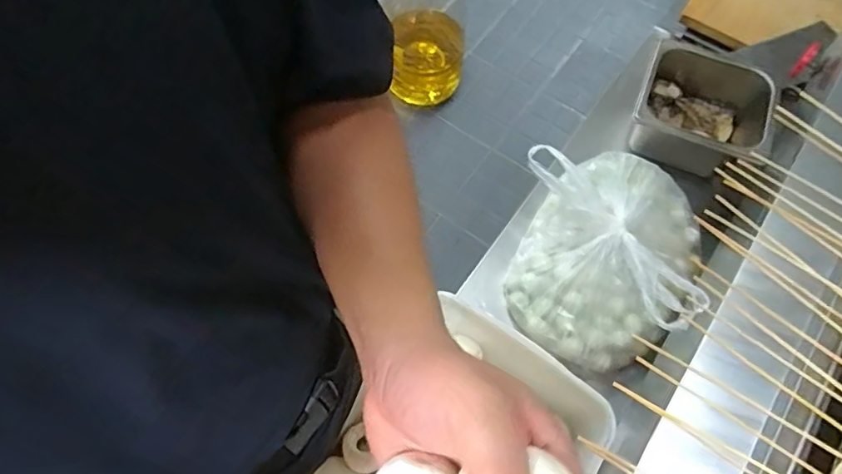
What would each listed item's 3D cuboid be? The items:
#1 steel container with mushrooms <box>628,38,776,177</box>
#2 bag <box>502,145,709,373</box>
[{"bbox_3d":[0.385,-0.172,0.728,0.172,0.090,0.166,30,69,14],"label":"steel container with mushrooms"},{"bbox_3d":[0.222,0.005,0.629,0.221,0.106,0.265,19,67,10],"label":"bag"}]

